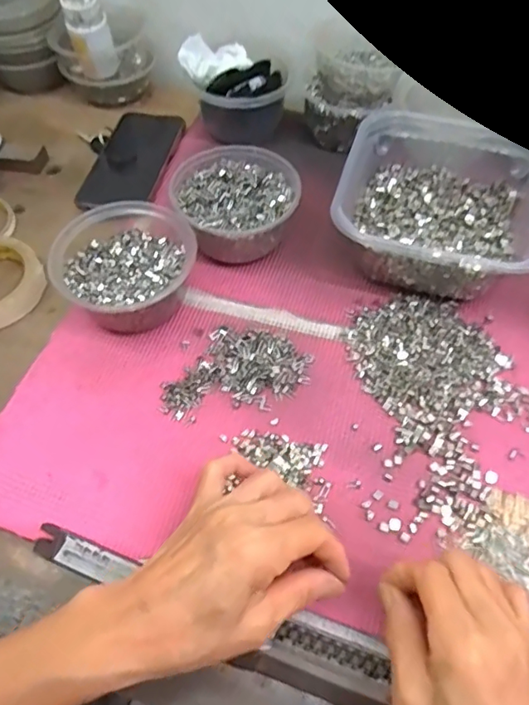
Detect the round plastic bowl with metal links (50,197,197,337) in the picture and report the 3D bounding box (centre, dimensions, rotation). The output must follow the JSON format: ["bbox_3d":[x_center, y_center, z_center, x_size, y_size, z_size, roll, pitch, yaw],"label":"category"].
[{"bbox_3d":[-0.114,-0.069,0.452,0.112,0.055,0.113,0,57,0],"label":"round plastic bowl with metal links"}]

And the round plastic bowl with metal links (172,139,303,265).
[{"bbox_3d":[-0.026,-0.139,0.494,0.110,0.055,0.116,0,57,0],"label":"round plastic bowl with metal links"}]

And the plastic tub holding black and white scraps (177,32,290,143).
[{"bbox_3d":[-0.031,-0.285,0.574,0.108,0.078,0.083,13,58,9],"label":"plastic tub holding black and white scraps"}]

